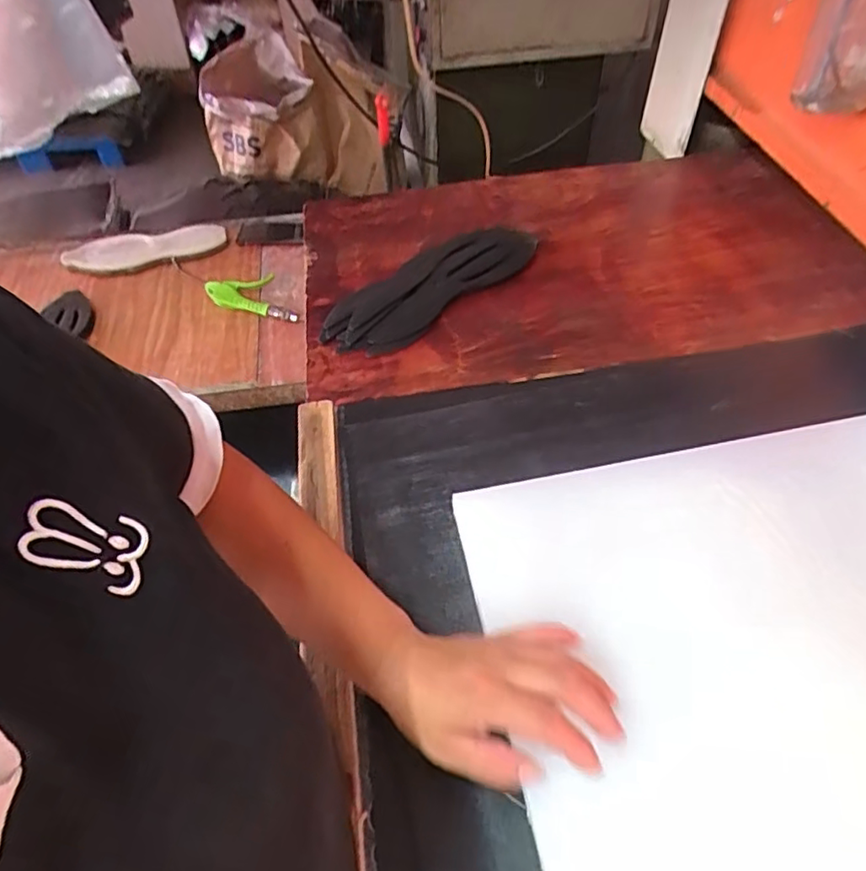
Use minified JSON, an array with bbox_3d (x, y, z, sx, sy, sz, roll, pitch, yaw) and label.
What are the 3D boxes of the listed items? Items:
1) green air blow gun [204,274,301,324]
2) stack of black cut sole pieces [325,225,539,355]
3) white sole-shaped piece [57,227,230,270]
[{"bbox_3d":[-0.306,-0.241,1.053,0.179,0.029,0.069,11,52,13],"label":"green air blow gun"},{"bbox_3d":[0.003,-0.181,0.716,0.280,0.030,0.116,-28,54,-18],"label":"stack of black cut sole pieces"},{"bbox_3d":[-0.546,-0.355,1.174,0.299,0.027,0.097,-8,50,-7],"label":"white sole-shaped piece"}]

